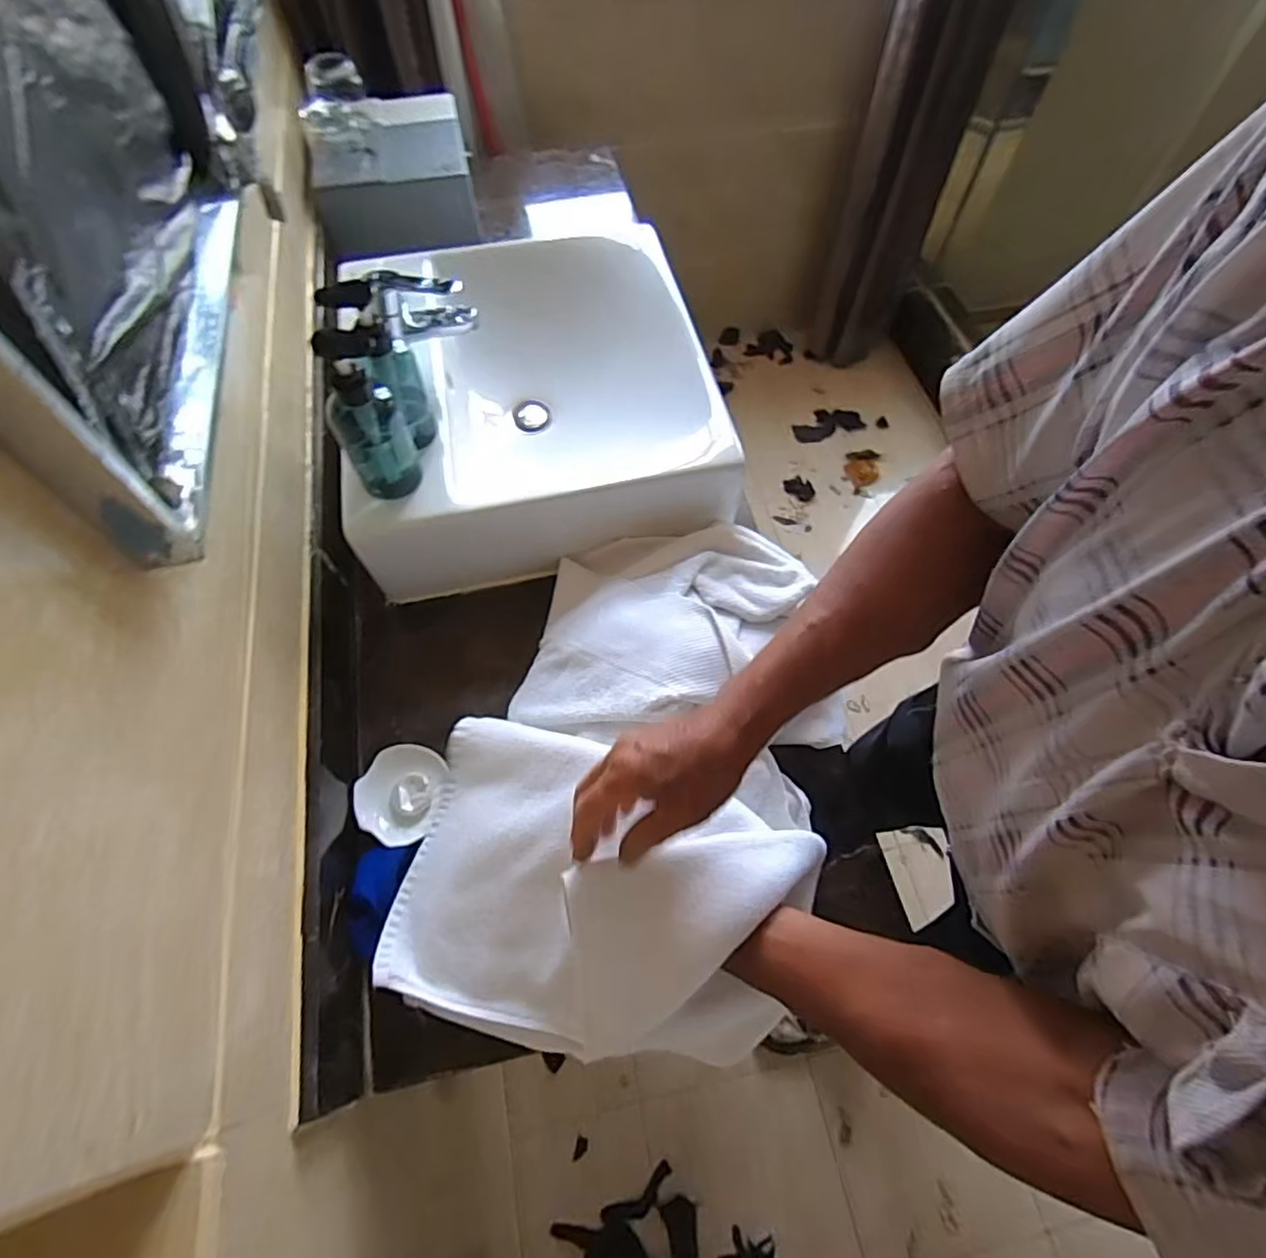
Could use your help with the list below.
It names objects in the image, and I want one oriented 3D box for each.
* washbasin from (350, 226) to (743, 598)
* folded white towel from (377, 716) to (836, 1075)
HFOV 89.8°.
[{"bbox_3d":[-0.122,-0.303,0.832,0.442,0.148,0.450,-9,62,-6],"label":"washbasin"},{"bbox_3d":[-0.026,0.219,0.554,0.362,0.126,0.256,8,62,4],"label":"folded white towel"}]

